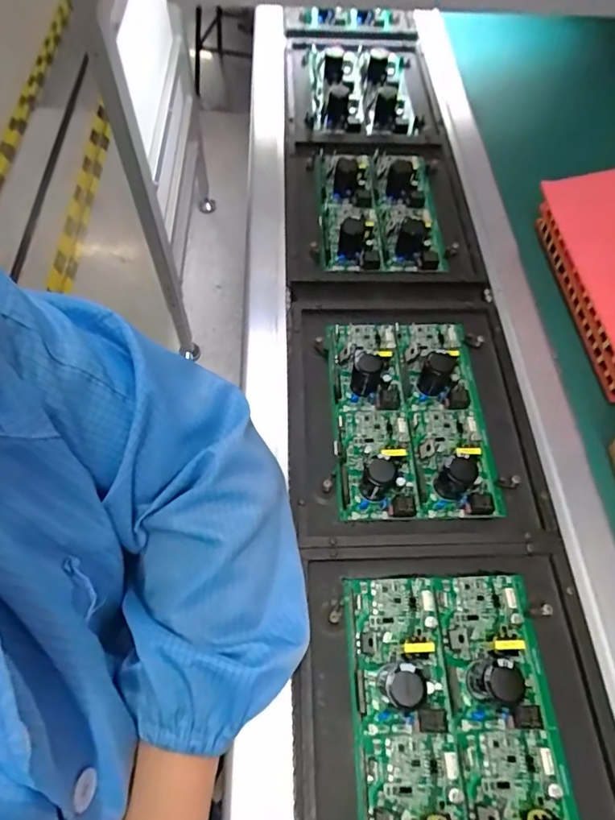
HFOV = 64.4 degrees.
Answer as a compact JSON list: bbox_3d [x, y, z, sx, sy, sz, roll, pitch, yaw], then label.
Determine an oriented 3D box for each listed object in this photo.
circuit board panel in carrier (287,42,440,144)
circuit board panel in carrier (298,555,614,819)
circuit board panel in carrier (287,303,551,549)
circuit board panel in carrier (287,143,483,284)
[{"bbox_3d":[0.077,-0.492,0.740,0.215,0.052,0.237,0,65,-3],"label":"circuit board panel in carrier"},{"bbox_3d":[0.107,0.234,0.342,0.229,0.038,0.265,-1,61,-2],"label":"circuit board panel in carrier"},{"bbox_3d":[0.098,-0.011,0.480,0.231,0.039,0.274,0,61,-2],"label":"circuit board panel in carrier"},{"bbox_3d":[0.090,-0.271,0.624,0.228,0.044,0.257,0,61,-2],"label":"circuit board panel in carrier"}]

